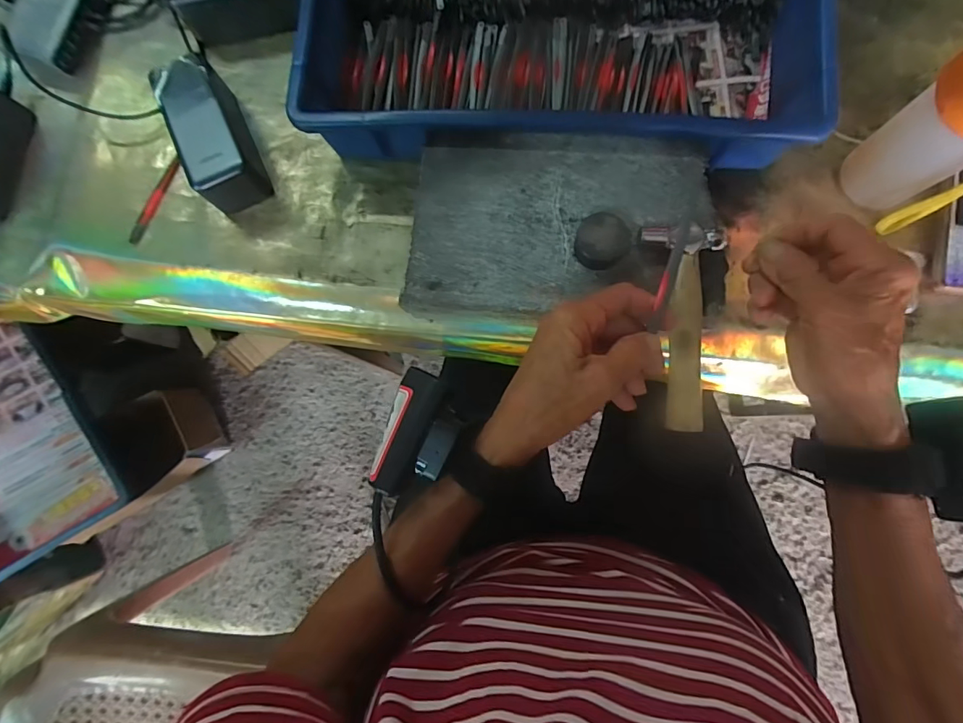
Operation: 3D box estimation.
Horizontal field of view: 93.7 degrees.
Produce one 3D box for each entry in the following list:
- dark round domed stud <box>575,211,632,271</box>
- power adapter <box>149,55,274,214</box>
[{"bbox_3d":[0.090,-0.090,0.340,0.042,0.017,0.038,-40,83,0],"label":"dark round domed stud"},{"bbox_3d":[-0.248,-0.209,0.419,0.056,0.052,0.129,-26,81,1],"label":"power adapter"}]

